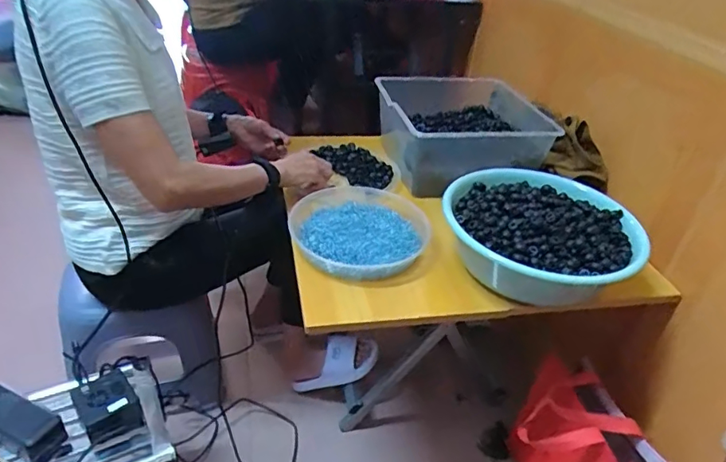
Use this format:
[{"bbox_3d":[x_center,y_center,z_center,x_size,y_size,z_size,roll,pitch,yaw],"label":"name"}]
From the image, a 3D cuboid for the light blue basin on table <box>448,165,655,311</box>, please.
[{"bbox_3d":[0.269,0.016,0.810,0.286,0.118,0.228,29,41,30],"label":"light blue basin on table"}]

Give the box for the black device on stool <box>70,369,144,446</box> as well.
[{"bbox_3d":[-0.363,0.247,0.742,0.073,0.059,0.078,-23,44,-34],"label":"black device on stool"}]

